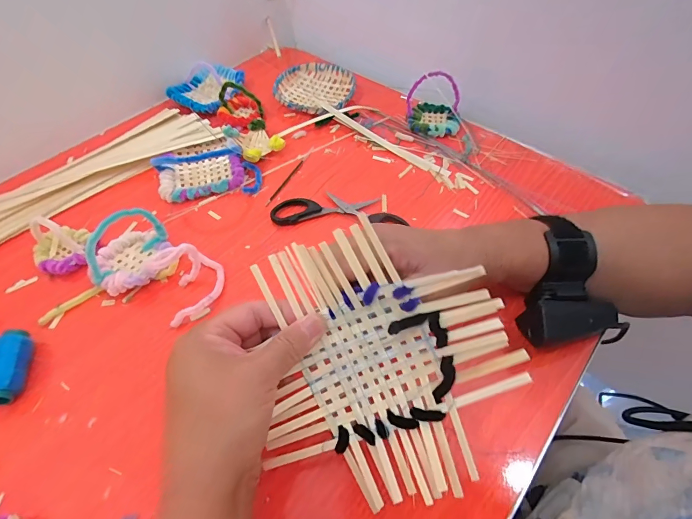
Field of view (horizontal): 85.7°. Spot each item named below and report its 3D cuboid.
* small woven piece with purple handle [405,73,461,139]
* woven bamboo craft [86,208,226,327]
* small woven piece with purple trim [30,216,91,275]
[{"bbox_3d":[0.110,-0.194,0.461,0.066,0.058,0.058,8,55,5],"label":"small woven piece with purple handle"},{"bbox_3d":[-0.173,0.000,0.329,0.123,0.059,0.071,21,57,14],"label":"woven bamboo craft"},{"bbox_3d":[-0.276,-0.015,0.350,0.048,0.034,0.053,-14,56,-10],"label":"small woven piece with purple trim"}]

